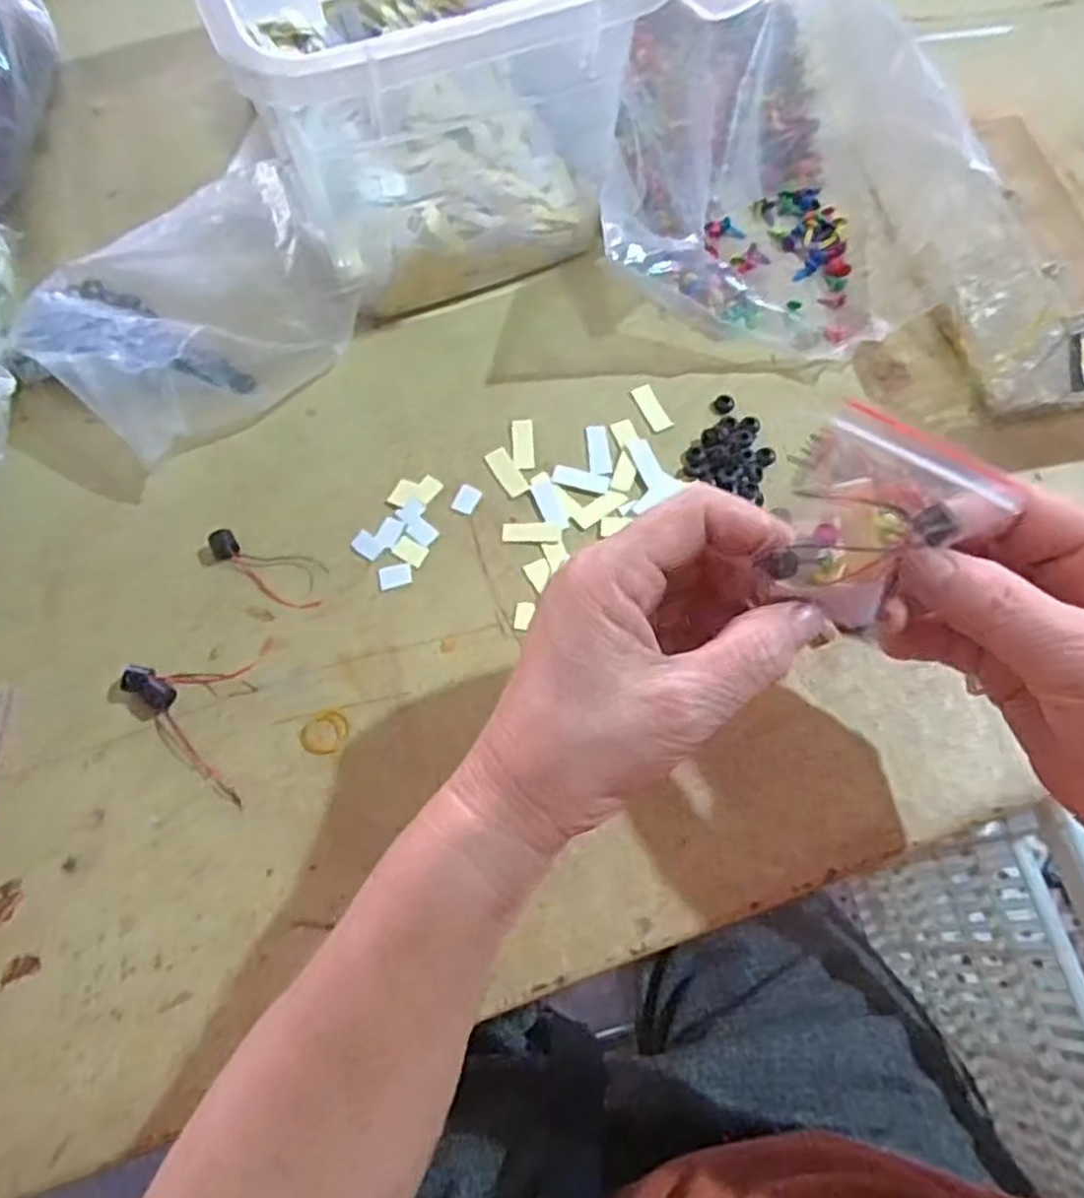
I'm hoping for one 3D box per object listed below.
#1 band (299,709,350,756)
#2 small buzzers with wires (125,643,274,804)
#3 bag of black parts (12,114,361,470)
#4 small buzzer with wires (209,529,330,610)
[{"bbox_3d":[-0.092,0.055,0.329,0.017,0.004,0.021,22,68,9],"label":"band"},{"bbox_3d":[-0.149,0.050,0.329,0.056,0.009,0.070,0,67,-1],"label":"small buzzers with wires"},{"bbox_3d":[-0.178,-0.151,0.394,0.157,0.054,0.126,-41,73,-16],"label":"bag of black parts"},{"bbox_3d":[-0.127,-0.013,0.358,0.057,0.011,0.025,17,67,7],"label":"small buzzer with wires"}]

